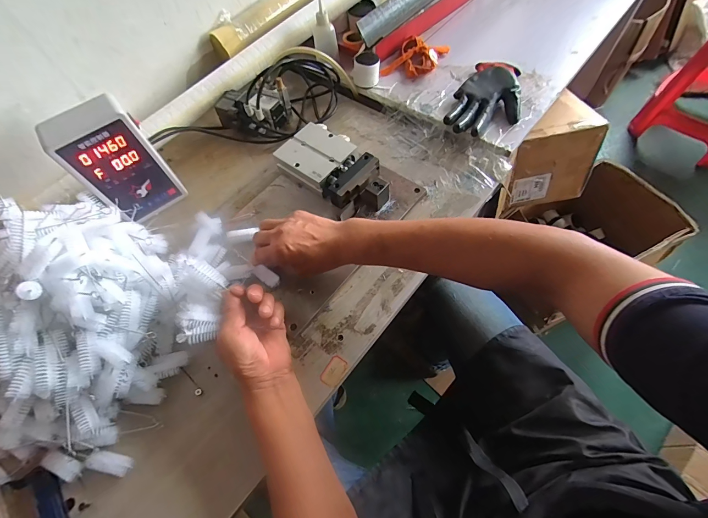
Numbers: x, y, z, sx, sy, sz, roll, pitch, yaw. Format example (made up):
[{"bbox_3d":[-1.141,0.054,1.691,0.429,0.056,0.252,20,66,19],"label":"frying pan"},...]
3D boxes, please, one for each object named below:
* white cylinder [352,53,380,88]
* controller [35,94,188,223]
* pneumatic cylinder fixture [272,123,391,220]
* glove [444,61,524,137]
[{"bbox_3d":[0.023,-0.374,0.653,0.054,0.047,0.048,-5,62,2],"label":"white cylinder"},{"bbox_3d":[-0.352,-0.141,0.508,0.110,0.172,0.068,-33,64,-13],"label":"controller"},{"bbox_3d":[-0.031,-0.154,0.557,0.118,0.036,0.202,-42,66,-16],"label":"pneumatic cylinder fixture"},{"bbox_3d":[0.242,-0.292,0.600,0.113,0.030,0.196,17,64,14],"label":"glove"}]

